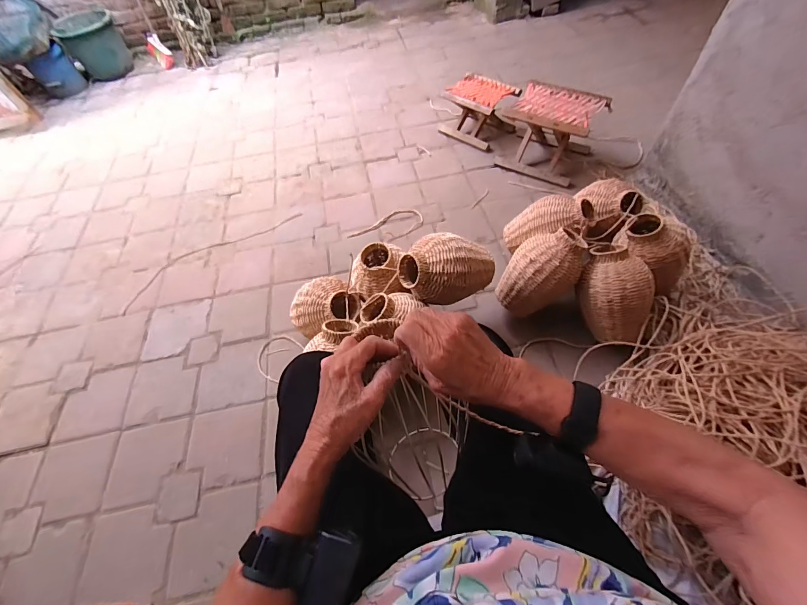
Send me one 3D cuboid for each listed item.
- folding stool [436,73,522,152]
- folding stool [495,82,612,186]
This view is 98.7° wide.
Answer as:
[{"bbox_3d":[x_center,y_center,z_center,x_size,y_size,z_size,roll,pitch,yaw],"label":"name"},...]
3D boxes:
[{"bbox_3d":[0.333,-0.866,1.573,0.306,0.189,0.238,34,65,24],"label":"folding stool"},{"bbox_3d":[0.593,-0.691,1.409,0.326,0.234,0.294,31,65,23],"label":"folding stool"}]

